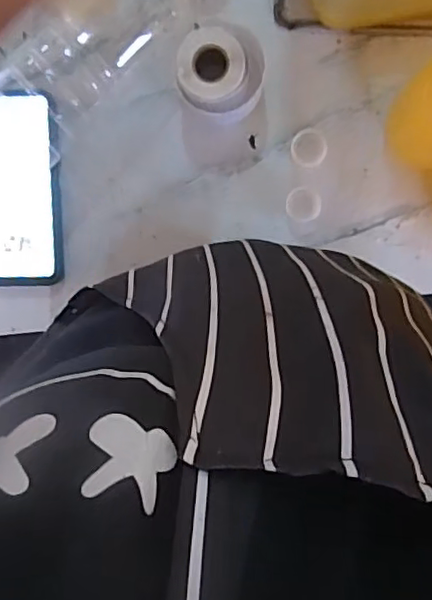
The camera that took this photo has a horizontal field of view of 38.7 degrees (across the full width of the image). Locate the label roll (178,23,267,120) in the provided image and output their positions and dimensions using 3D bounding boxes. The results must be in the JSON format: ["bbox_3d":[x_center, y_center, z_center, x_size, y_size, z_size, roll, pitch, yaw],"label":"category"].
[{"bbox_3d":[0.004,-0.185,0.501,0.071,0.058,0.065,-23,94,5],"label":"label roll"}]

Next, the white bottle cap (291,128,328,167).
[{"bbox_3d":[0.079,-0.129,0.525,0.029,0.012,0.031,0,96,3],"label":"white bottle cap"}]

